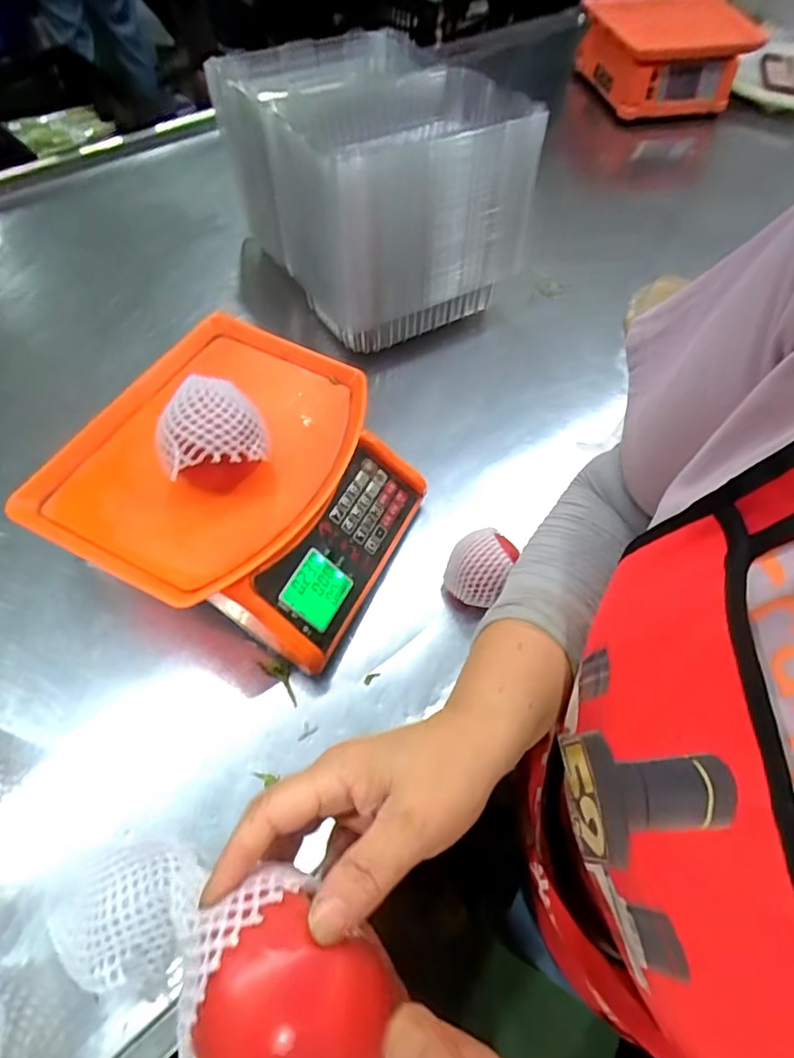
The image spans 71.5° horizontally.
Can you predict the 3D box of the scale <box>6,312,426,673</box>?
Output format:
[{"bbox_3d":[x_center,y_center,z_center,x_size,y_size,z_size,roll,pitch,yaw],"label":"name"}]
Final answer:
[{"bbox_3d":[-0.140,-0.037,0.539,0.285,0.138,0.286,25,61,11],"label":"scale"}]

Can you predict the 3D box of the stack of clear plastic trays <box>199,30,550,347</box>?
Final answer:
[{"bbox_3d":[-0.037,-0.465,0.718,0.300,0.238,0.369,-28,65,-19],"label":"stack of clear plastic trays"}]

